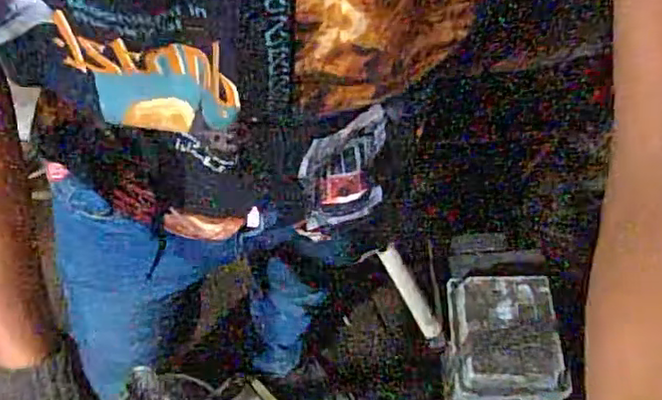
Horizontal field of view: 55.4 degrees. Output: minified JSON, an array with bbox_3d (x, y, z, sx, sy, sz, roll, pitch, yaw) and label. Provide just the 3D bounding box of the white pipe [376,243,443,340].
[{"bbox_3d":[0.081,0.094,0.647,0.018,0.015,0.104,-33,96,-21],"label":"white pipe"}]

